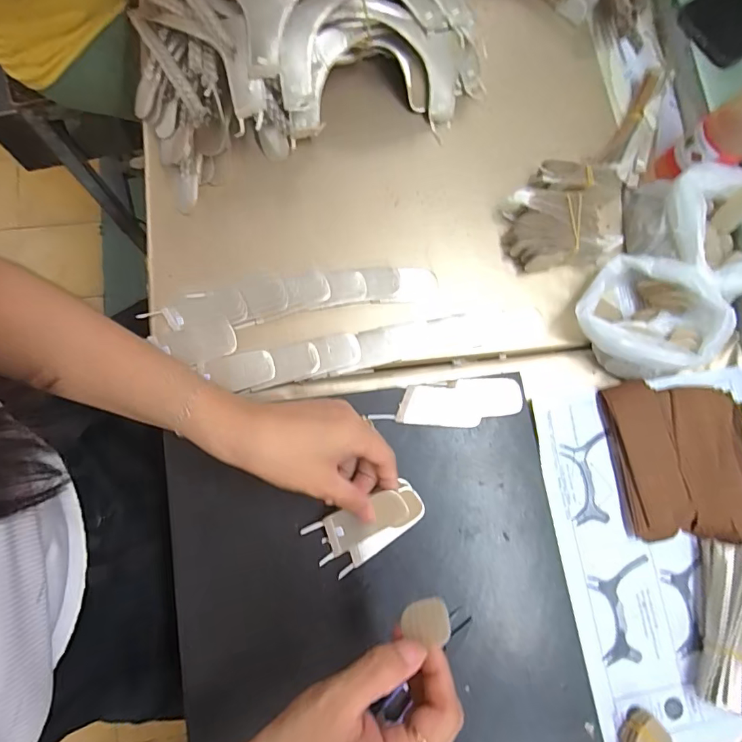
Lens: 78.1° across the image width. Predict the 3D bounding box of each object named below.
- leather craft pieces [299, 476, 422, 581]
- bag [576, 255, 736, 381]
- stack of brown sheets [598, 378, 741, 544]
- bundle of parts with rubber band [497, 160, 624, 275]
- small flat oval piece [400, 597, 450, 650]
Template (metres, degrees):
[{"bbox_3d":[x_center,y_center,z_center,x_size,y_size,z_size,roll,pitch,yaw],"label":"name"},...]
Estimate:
[{"bbox_3d":[-0.002,0.123,0.356,0.090,0.023,0.045,-29,82,2],"label":"leather craft pieces"},{"bbox_3d":[0.244,-0.049,0.406,0.110,0.064,0.098,35,77,2],"label":"bag"},{"bbox_3d":[0.278,0.079,0.404,0.118,0.022,0.138,-5,80,-2],"label":"stack of brown sheets"},{"bbox_3d":[0.182,-0.147,0.432,0.109,0.033,0.099,0,80,-1],"label":"bundle of parts with rubber band"},{"bbox_3d":[0.031,0.143,0.260,0.029,0.004,0.024,-21,45,18],"label":"small flat oval piece"}]

